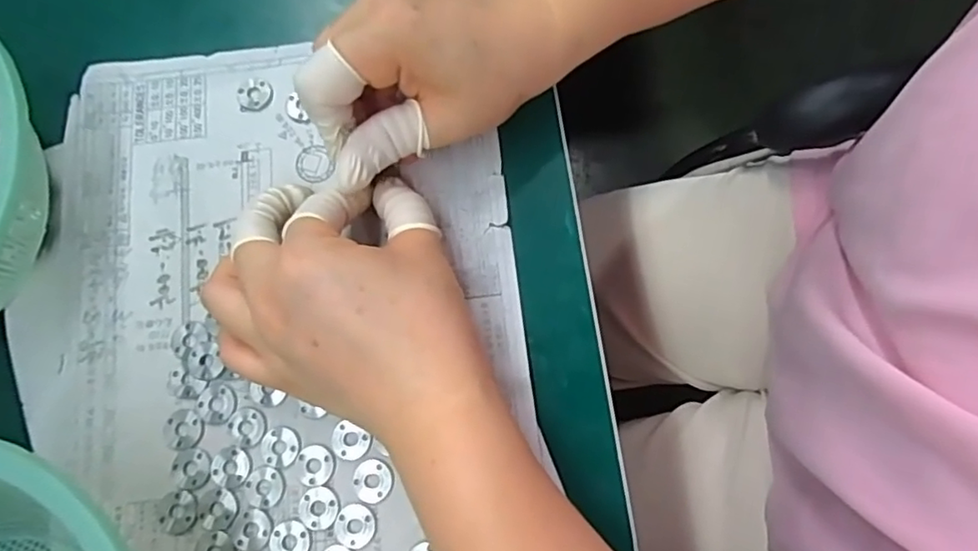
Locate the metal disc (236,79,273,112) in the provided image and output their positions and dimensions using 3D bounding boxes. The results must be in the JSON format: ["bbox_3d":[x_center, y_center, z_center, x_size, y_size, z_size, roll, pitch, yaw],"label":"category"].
[{"bbox_3d":[-0.116,-0.089,0.302,0.017,0.004,0.016,0,76,0],"label":"metal disc"}]

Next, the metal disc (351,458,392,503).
[{"bbox_3d":[-0.049,0.086,0.257,0.016,0.004,0.017,0,76,0],"label":"metal disc"}]

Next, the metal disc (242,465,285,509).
[{"bbox_3d":[-0.095,0.089,0.258,0.017,0.004,0.017,0,76,0],"label":"metal disc"}]

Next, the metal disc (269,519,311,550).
[{"bbox_3d":[-0.082,0.110,0.253,0.017,0.004,0.016,0,76,0],"label":"metal disc"}]

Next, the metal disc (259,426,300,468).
[{"bbox_3d":[-0.090,0.073,0.262,0.017,0.004,0.017,0,76,0],"label":"metal disc"}]

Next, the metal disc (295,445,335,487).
[{"bbox_3d":[-0.074,0.080,0.260,0.016,0.004,0.016,0,76,0],"label":"metal disc"}]

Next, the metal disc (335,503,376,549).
[{"bbox_3d":[-0.056,0.103,0.253,0.016,0.004,0.017,0,76,0],"label":"metal disc"}]

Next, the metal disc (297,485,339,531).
[{"bbox_3d":[-0.071,0.097,0.255,0.017,0.004,0.017,0,76,0],"label":"metal disc"}]

